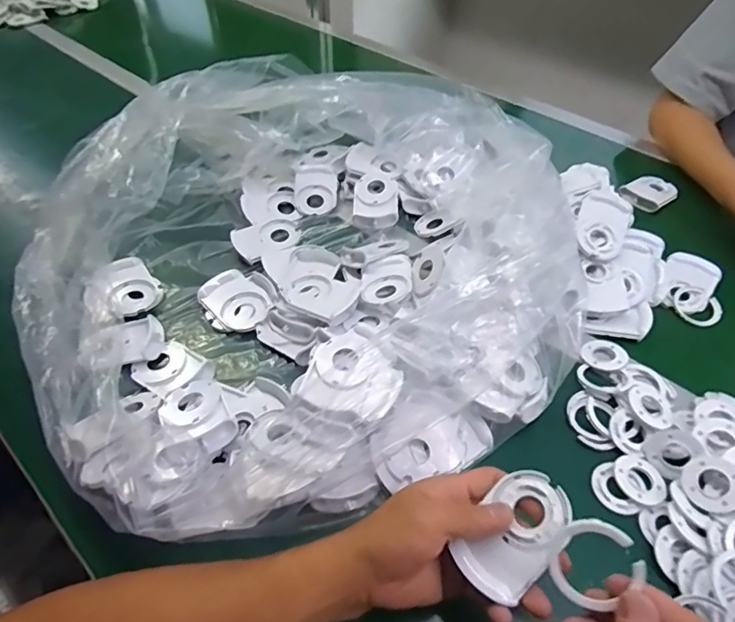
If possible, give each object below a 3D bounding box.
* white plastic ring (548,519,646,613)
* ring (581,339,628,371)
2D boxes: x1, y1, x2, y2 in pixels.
[{"bbox_3d":[0.133,0.149,0.301,0.045,0.055,0.012,43,25,25],"label":"white plastic ring"},{"bbox_3d":[0.245,0.044,0.520,0.045,0.011,0.041,0,48,0],"label":"ring"}]

